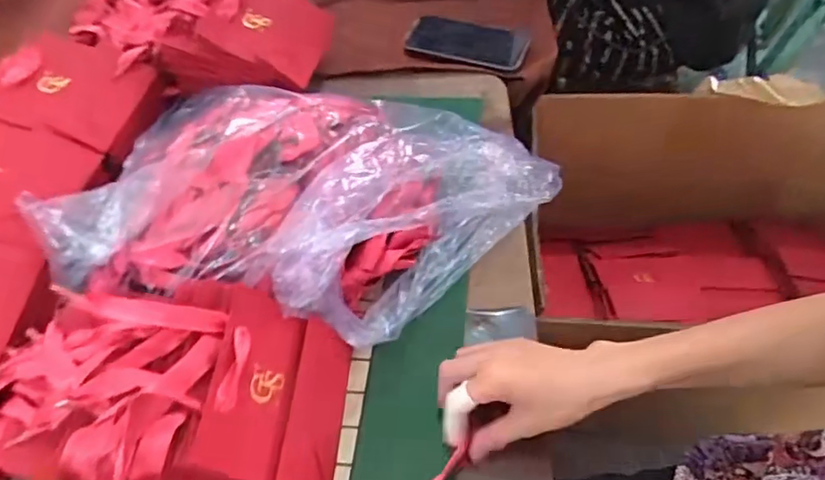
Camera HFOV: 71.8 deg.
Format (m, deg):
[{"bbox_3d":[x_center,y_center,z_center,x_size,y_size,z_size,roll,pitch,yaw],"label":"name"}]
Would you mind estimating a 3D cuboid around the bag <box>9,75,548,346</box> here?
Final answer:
[{"bbox_3d":[-0.097,-0.054,0.564,0.446,0.127,0.297,12,55,13],"label":"bag"}]

